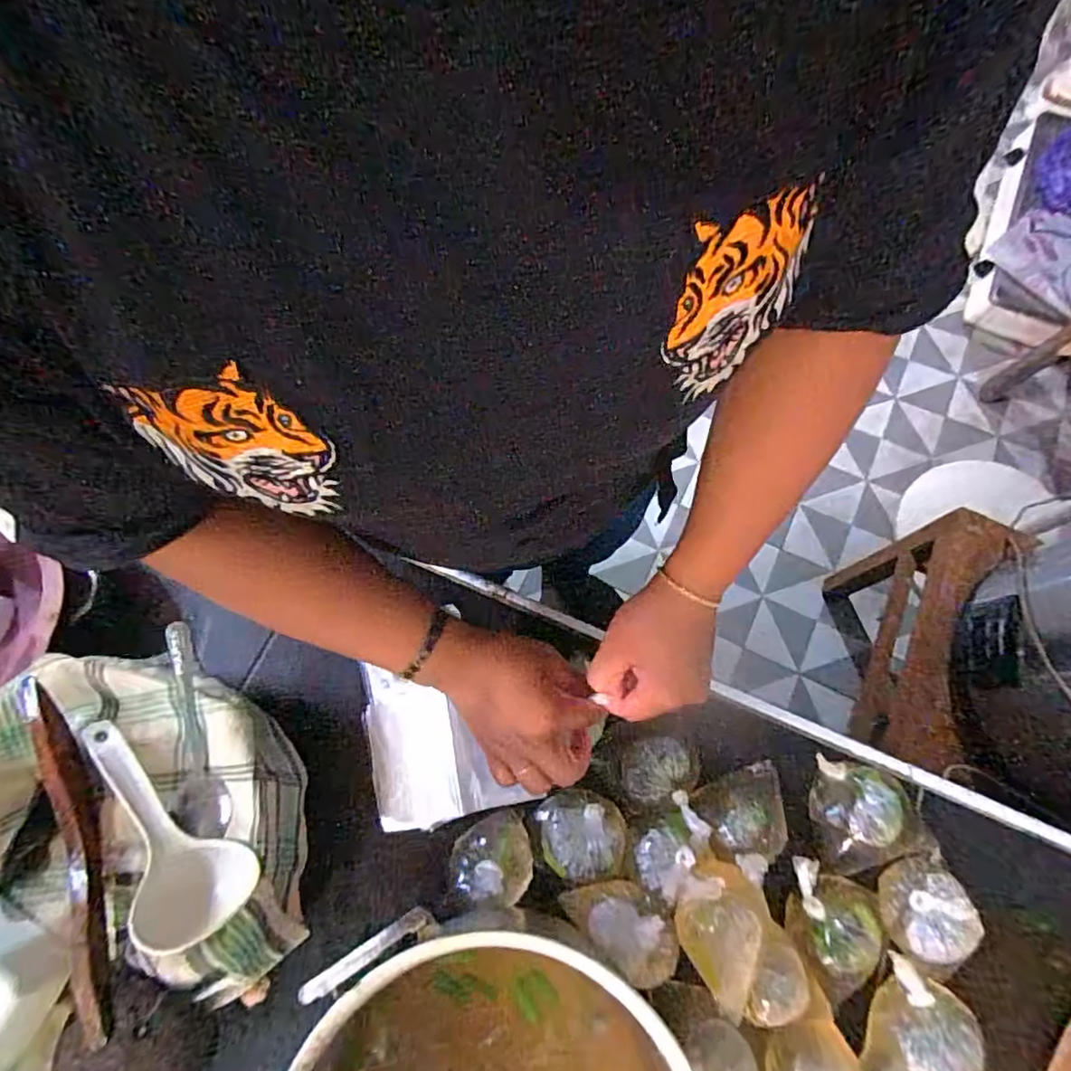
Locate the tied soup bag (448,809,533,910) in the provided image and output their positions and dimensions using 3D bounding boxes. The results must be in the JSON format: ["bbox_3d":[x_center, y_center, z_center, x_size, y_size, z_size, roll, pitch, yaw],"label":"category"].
[{"bbox_3d":[-0.038,0.266,0.481,0.065,0.043,0.068,-5,70,0],"label":"tied soup bag"}]

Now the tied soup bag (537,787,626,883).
[{"bbox_3d":[0.038,0.248,0.493,0.072,0.039,0.065,-1,70,2],"label":"tied soup bag"}]

